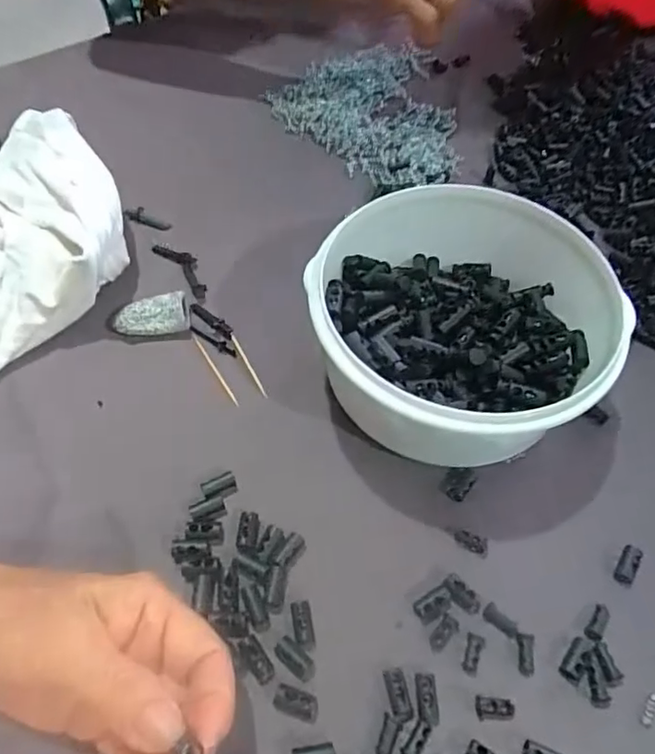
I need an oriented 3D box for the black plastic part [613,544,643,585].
[{"bbox_3d":[0.154,0.096,0.296,0.009,0.005,0.020,29,60,16],"label":"black plastic part"}]

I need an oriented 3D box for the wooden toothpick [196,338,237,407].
[{"bbox_3d":[-0.070,-0.004,0.356,0.004,0.004,0.054,-30,63,-18],"label":"wooden toothpick"}]

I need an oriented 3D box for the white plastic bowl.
[{"bbox_3d":[0.071,-0.026,0.330,0.150,0.074,0.157,1,56,-2],"label":"white plastic bowl"}]

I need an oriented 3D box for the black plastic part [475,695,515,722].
[{"bbox_3d":[0.076,0.150,0.261,0.018,0.005,0.009,1,56,-3],"label":"black plastic part"}]

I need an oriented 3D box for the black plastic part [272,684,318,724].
[{"bbox_3d":[-0.014,0.147,0.260,0.020,0.008,0.011,17,57,8],"label":"black plastic part"}]

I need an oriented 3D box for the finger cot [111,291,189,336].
[{"bbox_3d":[-0.112,-0.038,0.370,0.046,0.015,0.020,-10,58,-10],"label":"finger cot"}]

